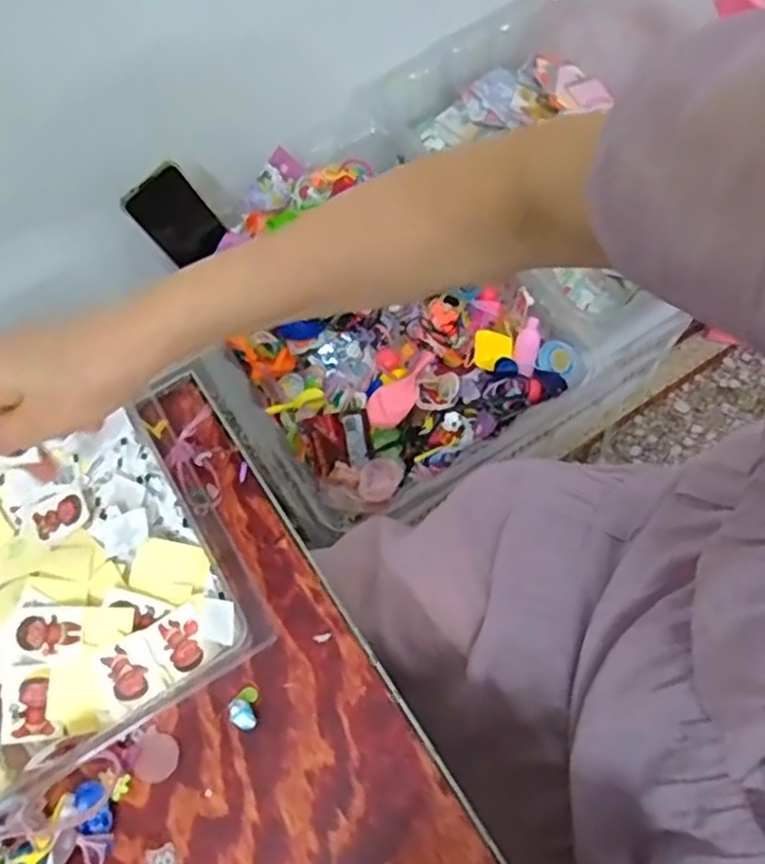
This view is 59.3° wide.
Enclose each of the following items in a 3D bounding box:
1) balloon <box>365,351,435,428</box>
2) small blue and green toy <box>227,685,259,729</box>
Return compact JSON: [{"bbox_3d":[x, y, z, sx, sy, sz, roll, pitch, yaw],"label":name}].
[{"bbox_3d":[0.025,-0.045,0.712,0.096,0.033,0.041,-38,70,-13],"label":"balloon"},{"bbox_3d":[-0.082,0.163,0.398,0.015,0.014,0.024,-7,67,-1],"label":"small blue and green toy"}]

